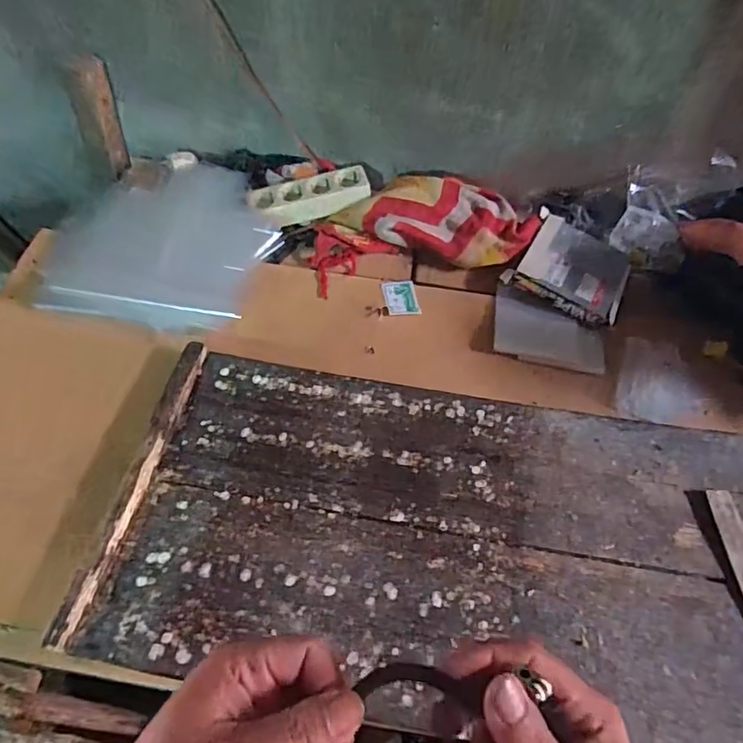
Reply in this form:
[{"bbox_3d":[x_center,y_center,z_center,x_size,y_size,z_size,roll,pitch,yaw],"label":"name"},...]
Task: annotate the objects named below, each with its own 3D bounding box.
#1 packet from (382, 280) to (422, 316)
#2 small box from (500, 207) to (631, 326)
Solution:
[{"bbox_3d":[0.042,-0.105,0.751,0.047,0.004,0.065,-5,56,-4],"label":"packet"},{"bbox_3d":[0.292,-0.146,0.763,0.156,0.036,0.156,30,61,18],"label":"small box"}]

